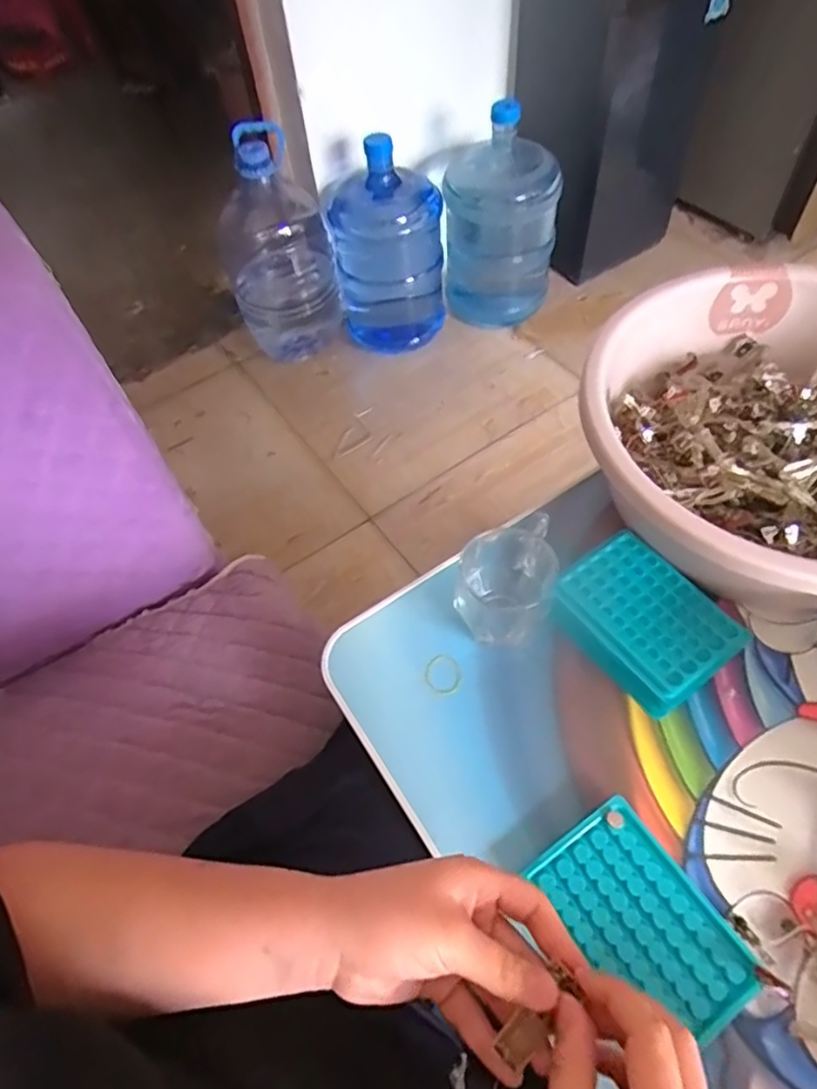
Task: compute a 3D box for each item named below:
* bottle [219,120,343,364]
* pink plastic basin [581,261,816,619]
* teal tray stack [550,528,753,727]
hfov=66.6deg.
[{"bbox_3d":[-0.283,-0.626,1.365,0.218,0.421,0.212,-24,59,-11],"label":"bottle"},{"bbox_3d":[0.320,-0.084,0.525,0.304,0.130,0.311,-2,58,3],"label":"pink plastic basin"},{"bbox_3d":[0.187,0.062,0.504,0.098,0.035,0.128,-32,61,-15],"label":"teal tray stack"}]

